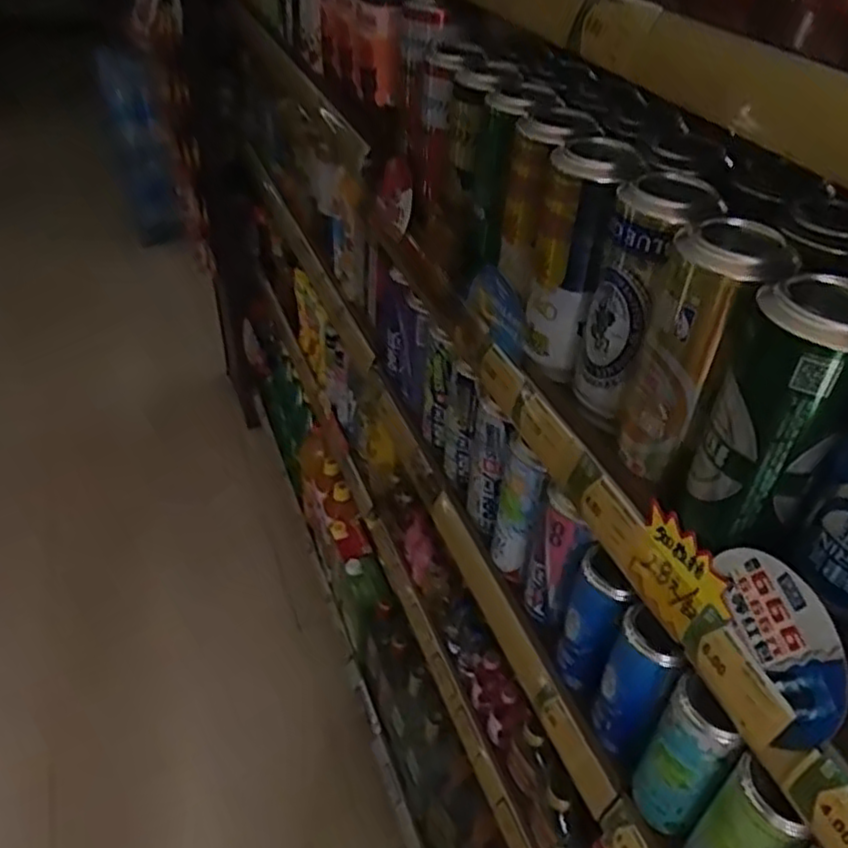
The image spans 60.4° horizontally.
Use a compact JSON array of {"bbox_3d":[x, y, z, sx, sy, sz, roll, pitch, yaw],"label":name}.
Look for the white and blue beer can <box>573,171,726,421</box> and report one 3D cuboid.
[{"bbox_3d":[0.140,-0.075,0.469,0.055,0.154,0.062,-12,43,-16],"label":"white and blue beer can"}]

